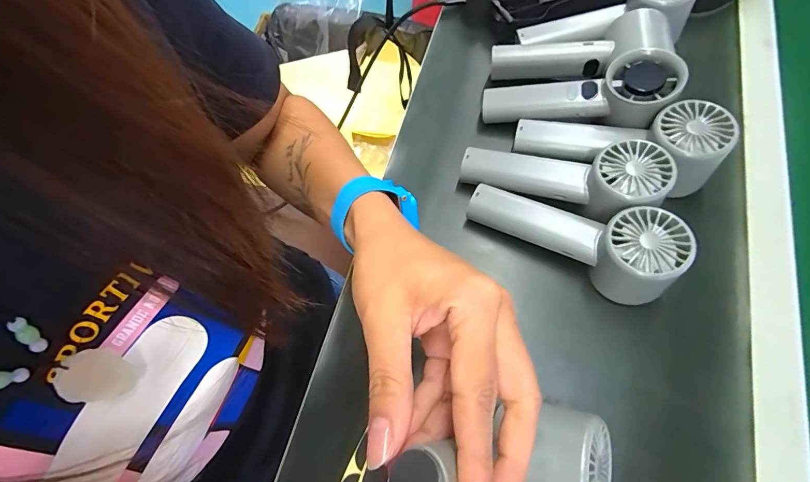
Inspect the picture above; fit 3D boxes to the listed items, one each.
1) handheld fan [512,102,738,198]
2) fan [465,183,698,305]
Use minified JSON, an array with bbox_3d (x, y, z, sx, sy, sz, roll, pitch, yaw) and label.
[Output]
[{"bbox_3d":[0.176,-0.076,0.336,0.158,0.058,0.060,10,68,25],"label":"handheld fan"},{"bbox_3d":[0.127,-0.003,0.309,0.154,0.053,0.053,23,70,29],"label":"fan"}]

